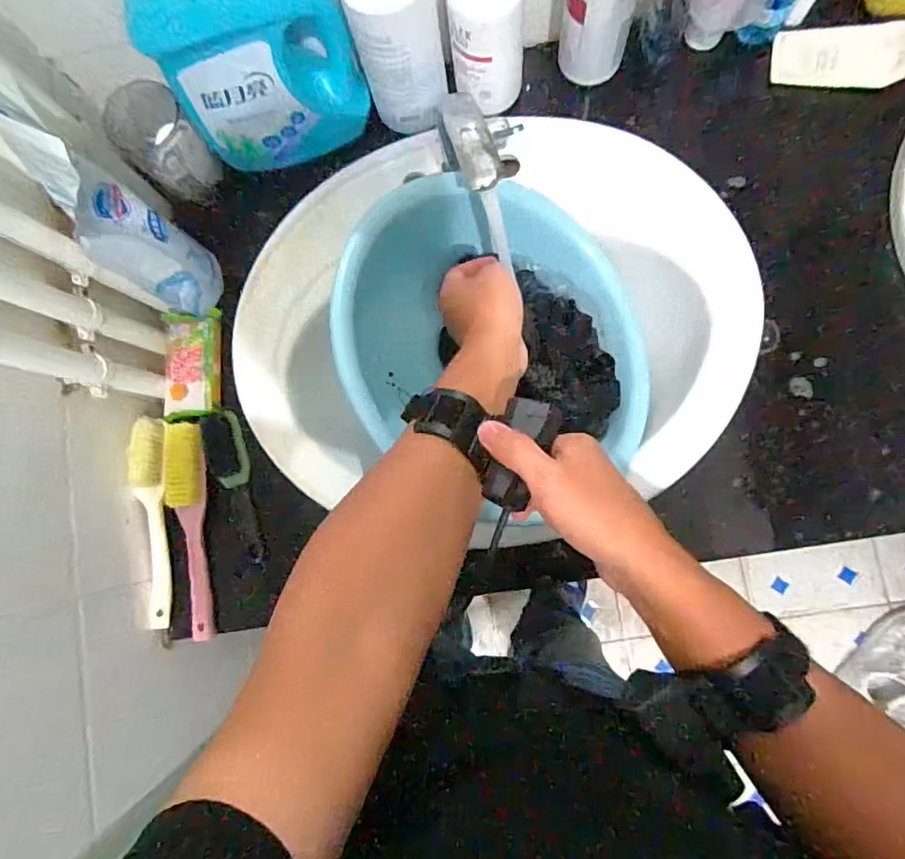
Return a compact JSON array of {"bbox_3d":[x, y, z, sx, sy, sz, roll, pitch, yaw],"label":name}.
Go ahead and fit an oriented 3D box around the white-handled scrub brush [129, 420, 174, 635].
[{"bbox_3d":[-0.309,0.096,0.555,0.028,0.027,0.215,-6,87,3],"label":"white-handled scrub brush"}]

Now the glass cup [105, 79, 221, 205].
[{"bbox_3d":[-0.294,-0.289,0.550,0.088,0.092,0.072,39,89,6],"label":"glass cup"}]

